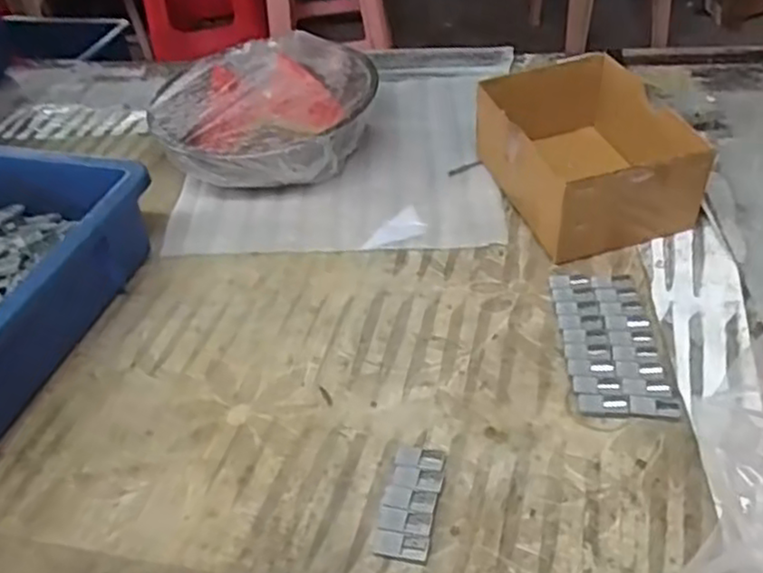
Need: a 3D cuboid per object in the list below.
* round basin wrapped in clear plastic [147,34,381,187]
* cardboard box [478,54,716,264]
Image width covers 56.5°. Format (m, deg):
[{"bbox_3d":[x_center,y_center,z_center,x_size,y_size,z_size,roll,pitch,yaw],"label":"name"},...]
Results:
[{"bbox_3d":[-0.107,-0.157,0.656,0.200,0.079,0.183,2,44,10],"label":"round basin wrapped in clear plastic"},{"bbox_3d":[0.161,-0.105,0.561,0.120,0.079,0.160,-15,43,-8],"label":"cardboard box"}]

